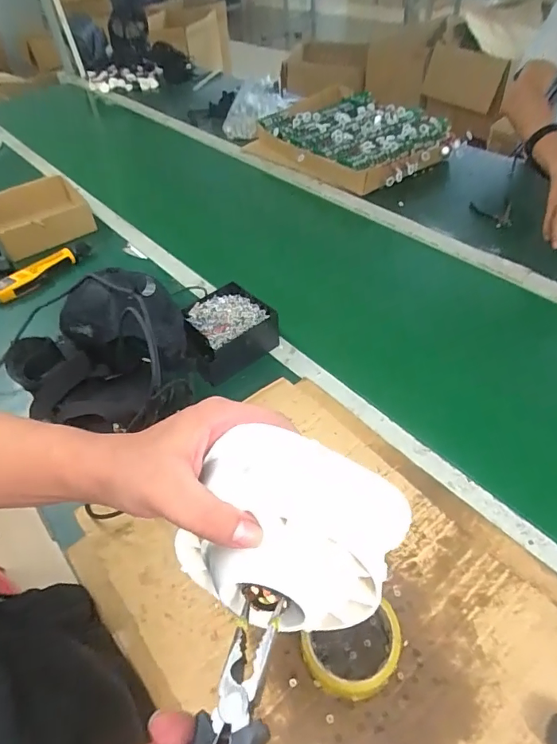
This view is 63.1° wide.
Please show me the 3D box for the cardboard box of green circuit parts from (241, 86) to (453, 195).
[{"bbox_3d":[0.176,-0.626,1.204,0.343,0.101,0.520,-32,52,-22],"label":"cardboard box of green circuit parts"}]

